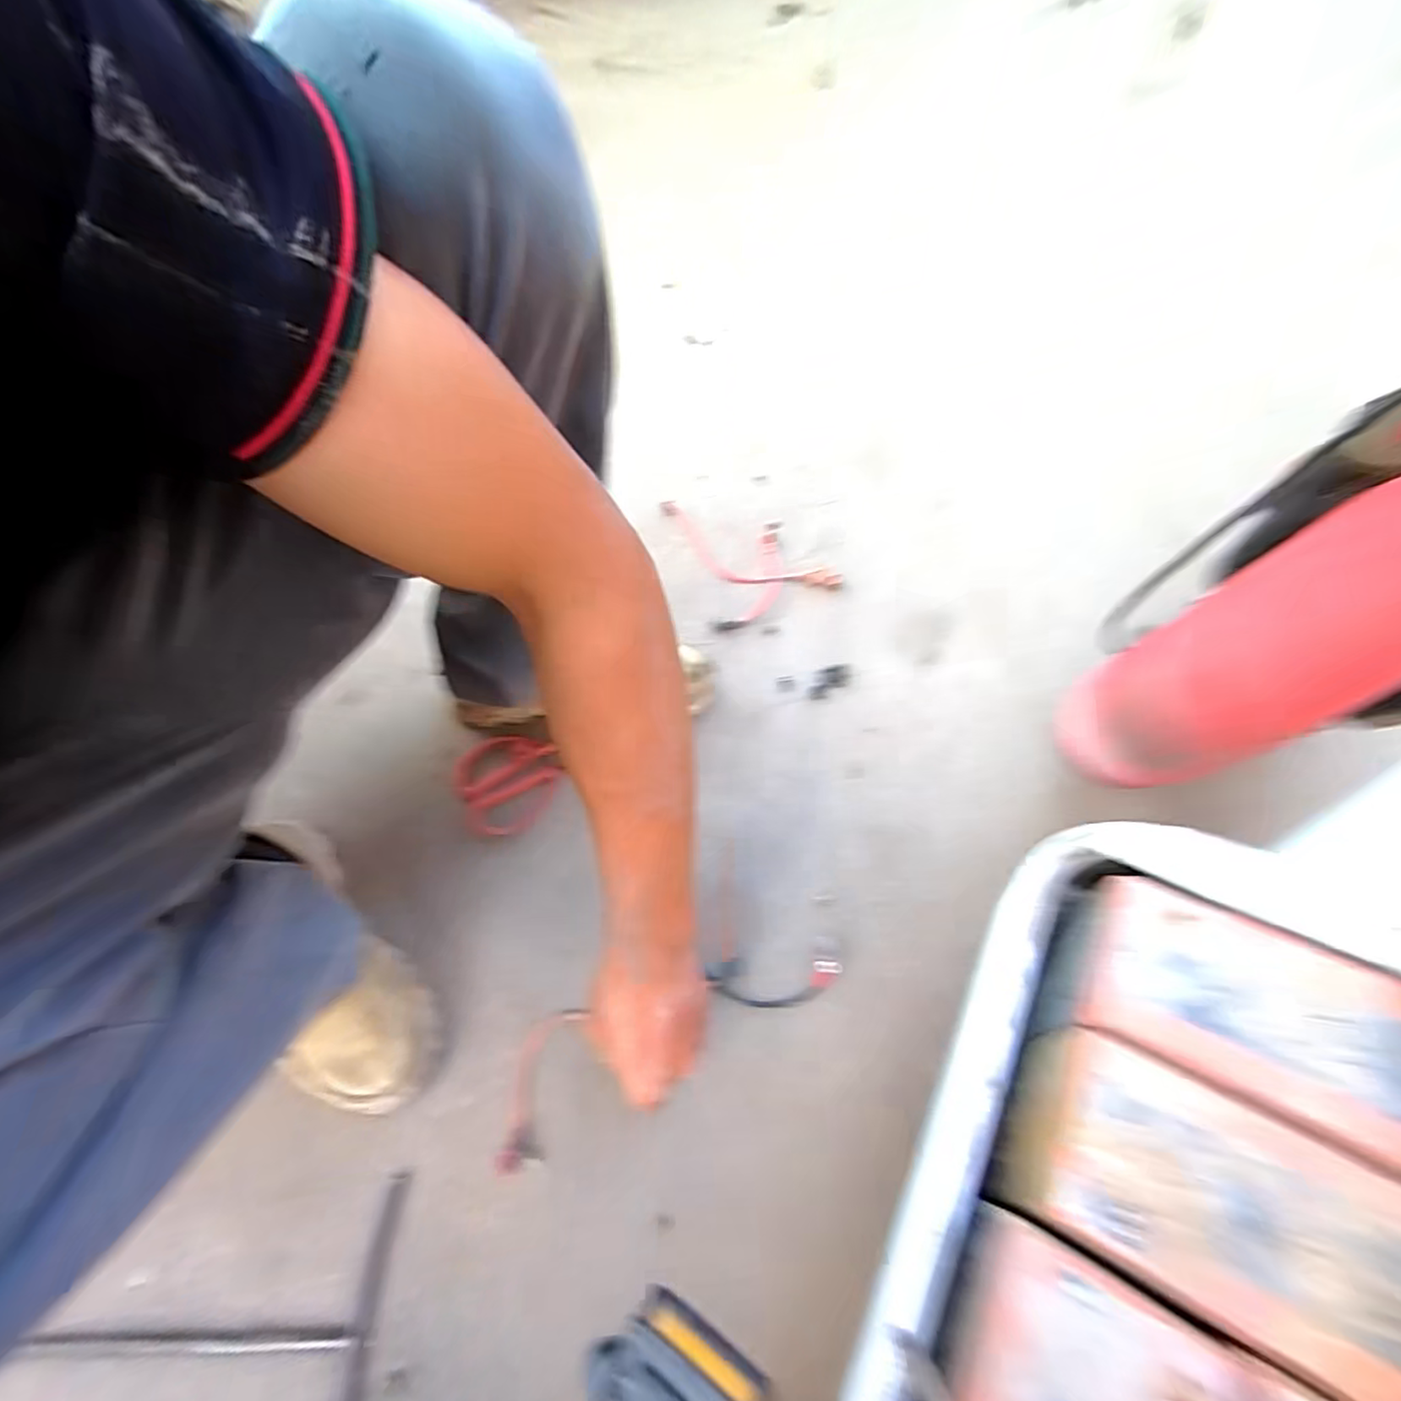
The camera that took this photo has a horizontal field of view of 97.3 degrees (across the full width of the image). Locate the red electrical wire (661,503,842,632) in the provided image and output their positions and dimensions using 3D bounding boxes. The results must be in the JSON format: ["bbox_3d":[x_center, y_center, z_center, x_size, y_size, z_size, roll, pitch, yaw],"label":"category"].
[{"bbox_3d":[0.062,-0.187,0.759,0.160,0.016,0.197,-17,63,-8],"label":"red electrical wire"}]

